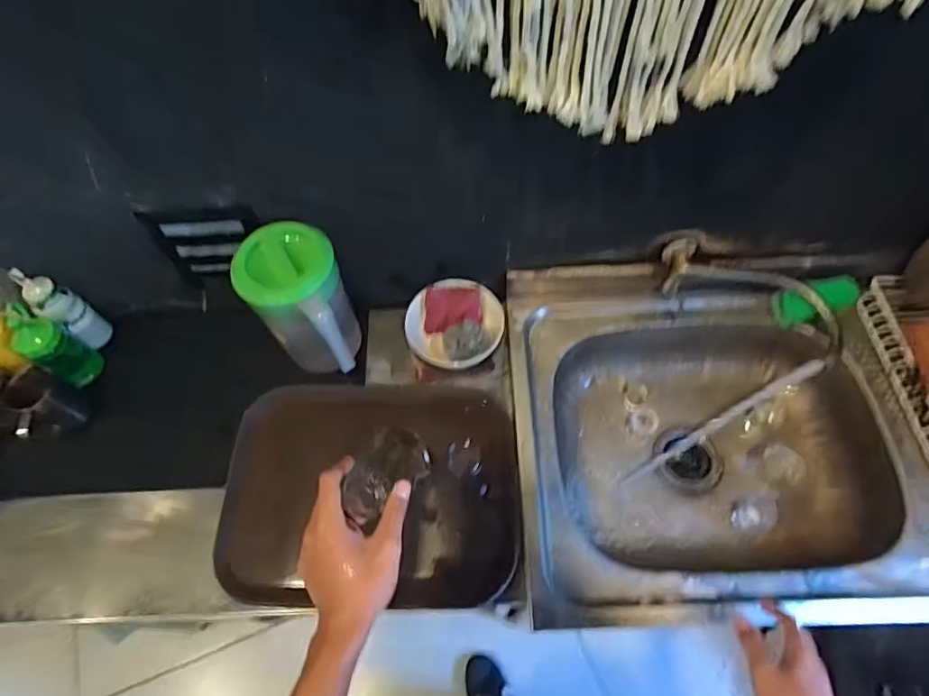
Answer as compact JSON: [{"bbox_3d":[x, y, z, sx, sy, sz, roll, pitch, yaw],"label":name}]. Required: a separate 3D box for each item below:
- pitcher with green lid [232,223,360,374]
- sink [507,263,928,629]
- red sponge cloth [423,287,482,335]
[{"bbox_3d":[-0.212,-0.046,0.754,0.128,0.216,0.157,-32,66,-14],"label":"pitcher with green lid"},{"bbox_3d":[0.362,0.133,0.808,0.562,0.217,0.482,-3,62,0],"label":"sink"},{"bbox_3d":[-0.017,-0.060,0.854,0.091,0.074,0.007,2,18,-4],"label":"red sponge cloth"}]

